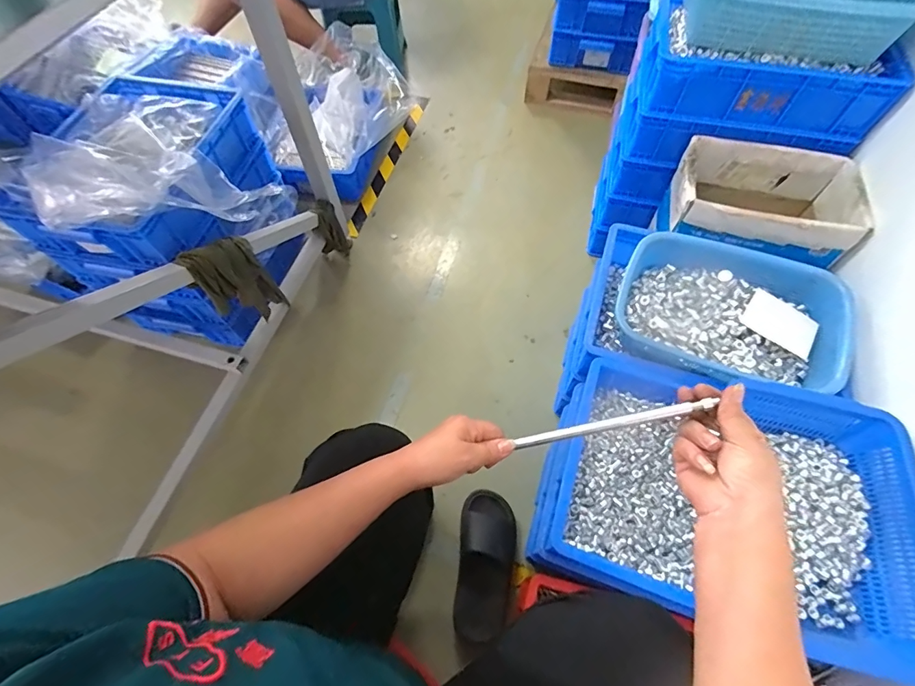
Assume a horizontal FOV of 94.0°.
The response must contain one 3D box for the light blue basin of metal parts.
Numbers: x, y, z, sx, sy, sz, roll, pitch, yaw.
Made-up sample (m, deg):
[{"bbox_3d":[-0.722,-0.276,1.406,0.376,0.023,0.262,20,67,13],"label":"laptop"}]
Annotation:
[{"bbox_3d":[0.457,-0.065,0.728,0.338,0.098,0.253,19,63,10],"label":"light blue basin of metal parts"}]

